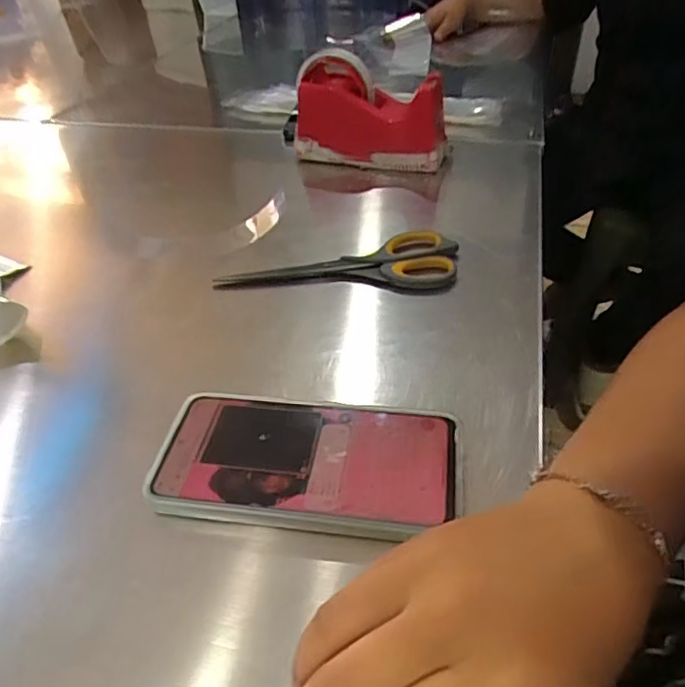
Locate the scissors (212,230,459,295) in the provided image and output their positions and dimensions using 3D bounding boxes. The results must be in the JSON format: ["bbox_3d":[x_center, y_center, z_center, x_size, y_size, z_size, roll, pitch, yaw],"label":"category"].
[{"bbox_3d":[-0.003,-0.069,0.466,0.196,0.013,0.076,0,42,6],"label":"scissors"}]

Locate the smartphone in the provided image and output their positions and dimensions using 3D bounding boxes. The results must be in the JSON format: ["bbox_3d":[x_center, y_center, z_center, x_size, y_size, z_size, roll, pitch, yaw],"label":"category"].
[{"bbox_3d":[-0.020,0.064,0.306,0.164,0.008,0.081,4,43,10],"label":"smartphone"}]

